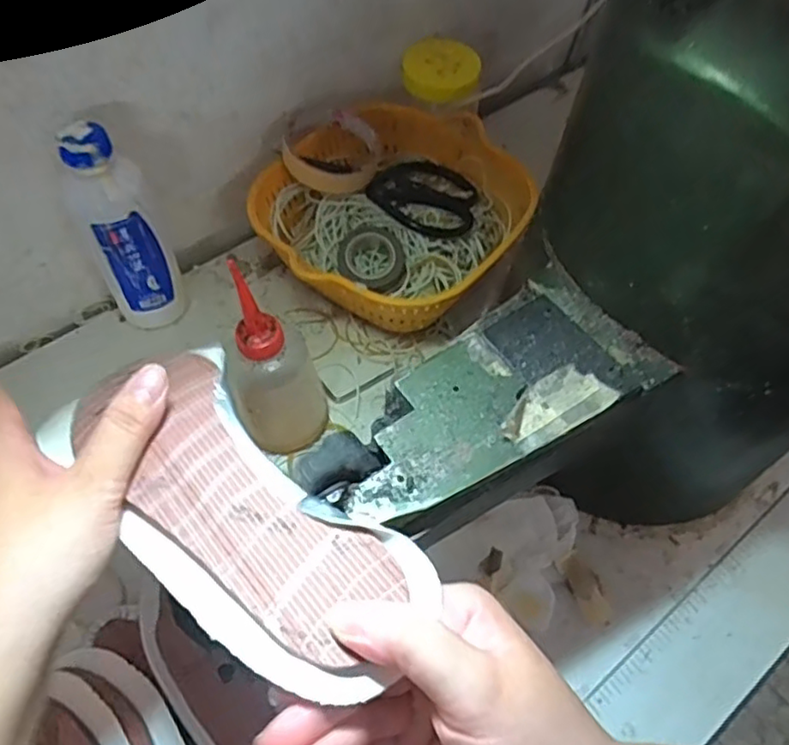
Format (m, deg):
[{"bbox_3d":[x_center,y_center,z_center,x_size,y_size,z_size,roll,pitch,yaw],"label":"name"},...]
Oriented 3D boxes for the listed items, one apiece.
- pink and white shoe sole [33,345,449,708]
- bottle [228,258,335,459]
[{"bbox_3d":[-0.068,0.058,0.279,0.182,0.020,0.081,37,64,25],"label":"pink and white shoe sole"},{"bbox_3d":[-0.084,-0.009,0.446,0.066,0.152,0.068,1,57,-1],"label":"bottle"}]

